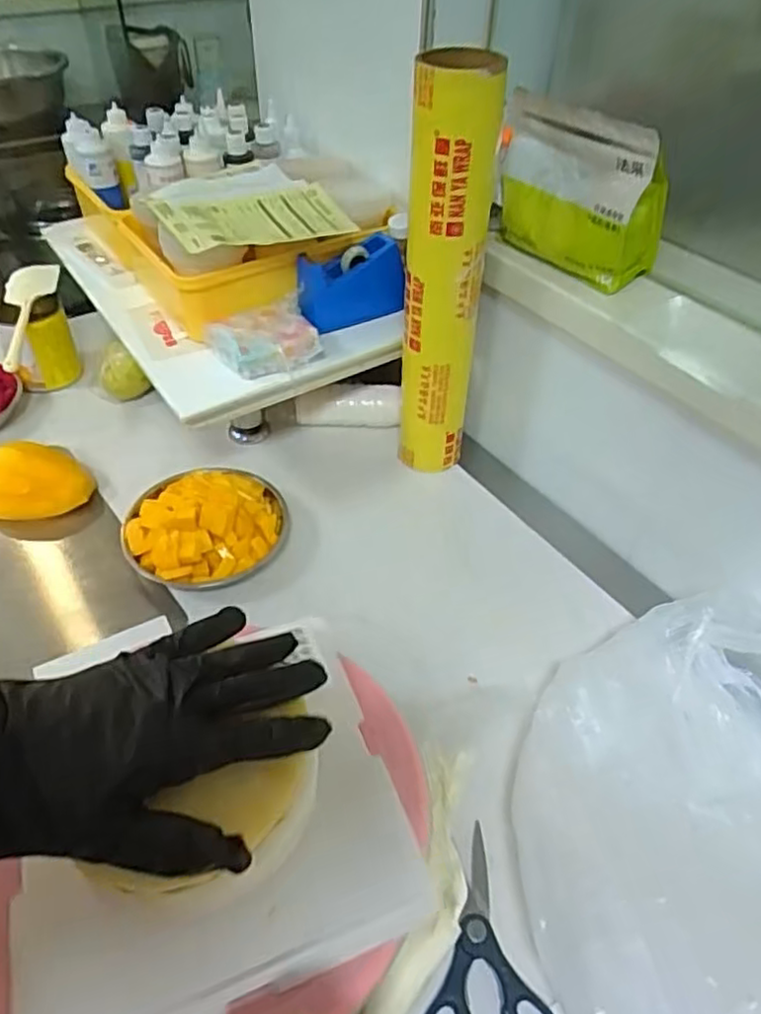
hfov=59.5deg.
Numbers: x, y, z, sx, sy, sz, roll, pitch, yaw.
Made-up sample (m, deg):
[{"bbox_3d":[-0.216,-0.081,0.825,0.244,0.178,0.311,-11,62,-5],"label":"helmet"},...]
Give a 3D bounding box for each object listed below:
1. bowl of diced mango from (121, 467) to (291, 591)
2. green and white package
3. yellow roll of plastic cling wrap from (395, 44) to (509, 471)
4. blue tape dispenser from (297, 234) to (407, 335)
[{"bbox_3d":[-0.203,0.020,0.784,0.187,0.071,0.177,-32,55,-28],"label":"bowl of diced mango"},{"bbox_3d":[0.207,-0.342,0.708,0.078,0.144,0.186,-28,53,-26],"label":"green and white package"},{"bbox_3d":[0.066,-0.235,0.748,0.096,0.447,0.066,3,46,1],"label":"yellow roll of plastic cling wrap"},{"bbox_3d":[-0.038,-0.277,0.844,0.148,0.093,0.058,-15,49,-16],"label":"blue tape dispenser"}]

